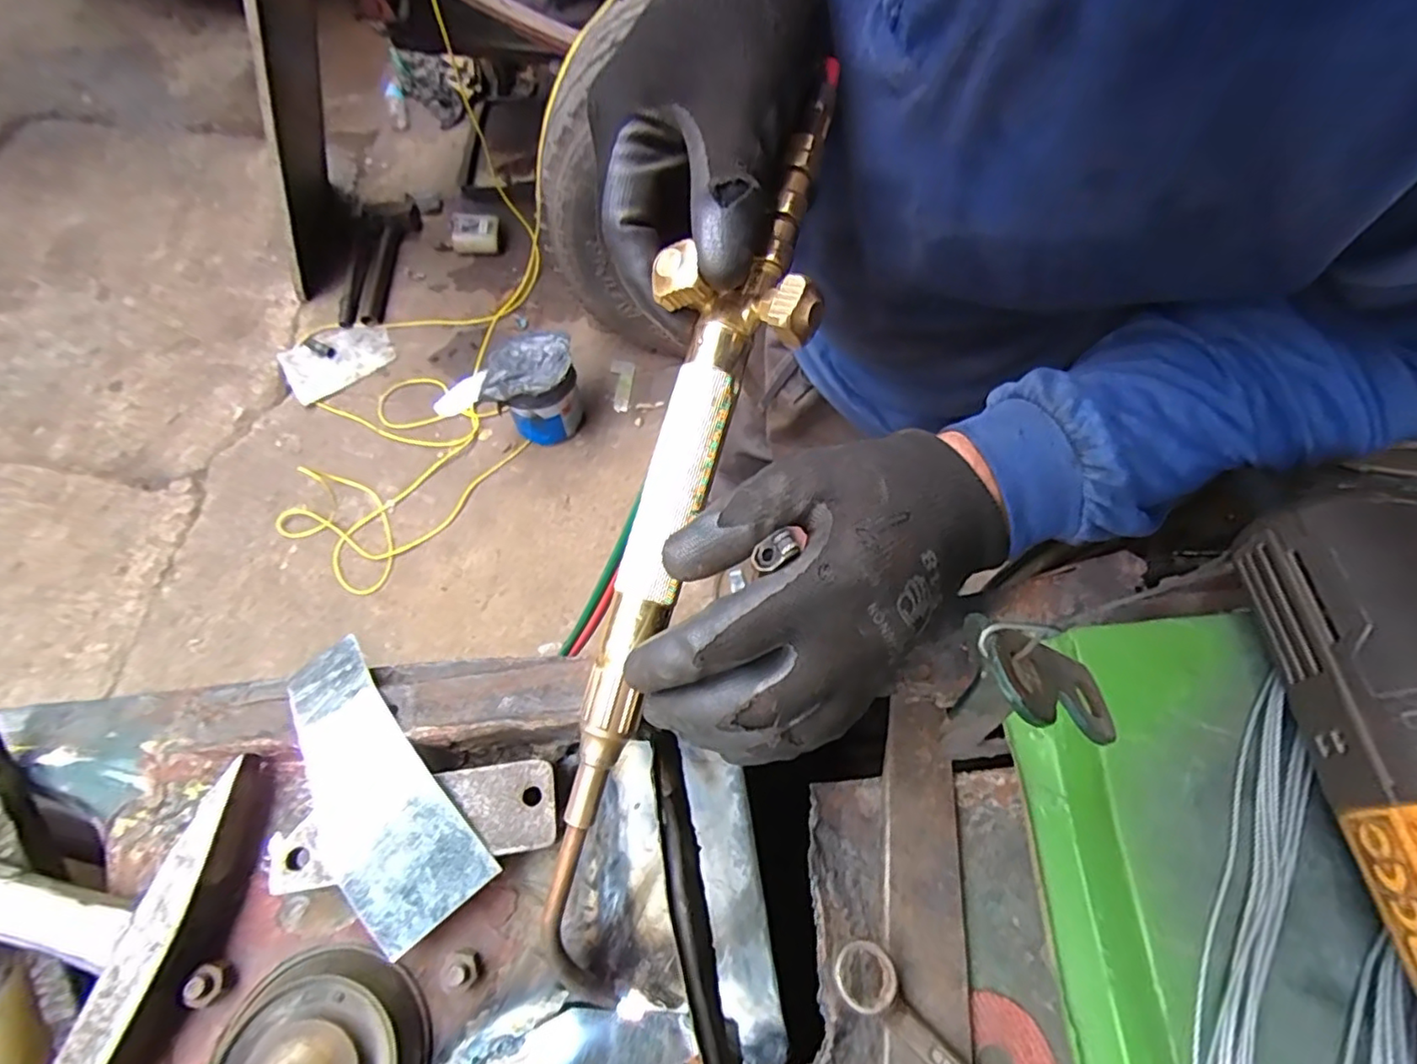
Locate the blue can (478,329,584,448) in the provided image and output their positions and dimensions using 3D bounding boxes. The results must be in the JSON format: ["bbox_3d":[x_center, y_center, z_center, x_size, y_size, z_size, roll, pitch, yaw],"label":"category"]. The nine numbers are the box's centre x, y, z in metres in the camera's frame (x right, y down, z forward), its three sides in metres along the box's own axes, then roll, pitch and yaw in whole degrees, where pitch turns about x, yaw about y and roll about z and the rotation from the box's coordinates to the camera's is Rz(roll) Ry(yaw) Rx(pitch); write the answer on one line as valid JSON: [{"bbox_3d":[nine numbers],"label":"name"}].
[{"bbox_3d":[-0.410,-0.324,1.440,0.204,0.210,0.186,-12,65,-9],"label":"blue can"}]

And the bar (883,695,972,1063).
[{"bbox_3d":[0.114,0.186,0.323,0.040,0.010,0.191,9,63,1],"label":"bar"}]

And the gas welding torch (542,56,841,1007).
[{"bbox_3d":[-0.017,-0.002,0.254,0.061,0.027,0.390,18,90,5],"label":"gas welding torch"}]

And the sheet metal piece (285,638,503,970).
[{"bbox_3d":[-0.153,0.112,0.274,0.050,0.015,0.135,-37,74,-20],"label":"sheet metal piece"}]

